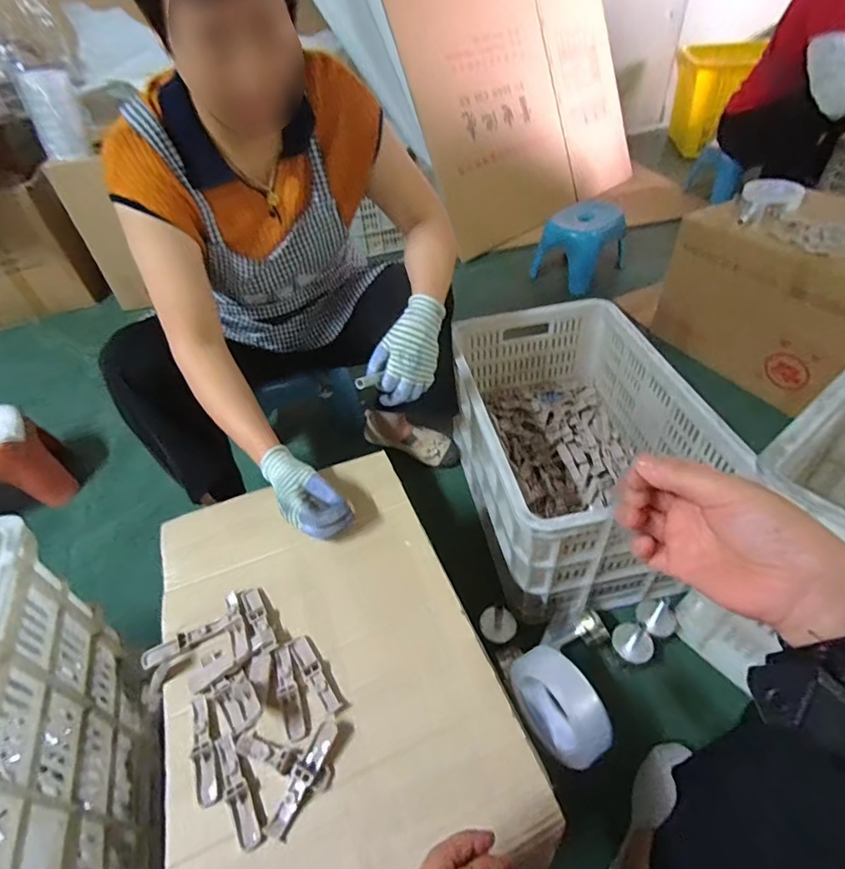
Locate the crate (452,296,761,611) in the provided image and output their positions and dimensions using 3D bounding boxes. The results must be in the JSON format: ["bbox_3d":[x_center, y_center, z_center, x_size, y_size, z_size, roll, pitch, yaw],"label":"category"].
[{"bbox_3d":[0.271,0.010,0.929,0.352,0.285,0.537,-11,45,-4],"label":"crate"}]

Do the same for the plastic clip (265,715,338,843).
[{"bbox_3d":[-0.113,0.327,0.464,0.021,0.015,0.103,16,49,21],"label":"plastic clip"}]

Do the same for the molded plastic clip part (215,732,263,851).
[{"bbox_3d":[-0.179,0.340,0.462,0.020,0.007,0.101,-27,48,-19],"label":"molded plastic clip part"}]

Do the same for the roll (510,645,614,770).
[{"bbox_3d":[0.143,0.285,0.505,0.049,0.090,0.114,-27,49,-19],"label":"roll"}]

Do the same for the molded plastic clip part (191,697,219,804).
[{"bbox_3d":[-0.223,0.319,0.488,0.020,0.004,0.100,-22,47,-15],"label":"molded plastic clip part"}]

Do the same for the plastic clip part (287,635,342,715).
[{"bbox_3d":[-0.121,0.265,0.534,0.020,0.007,0.094,-31,50,-22],"label":"plastic clip part"}]

